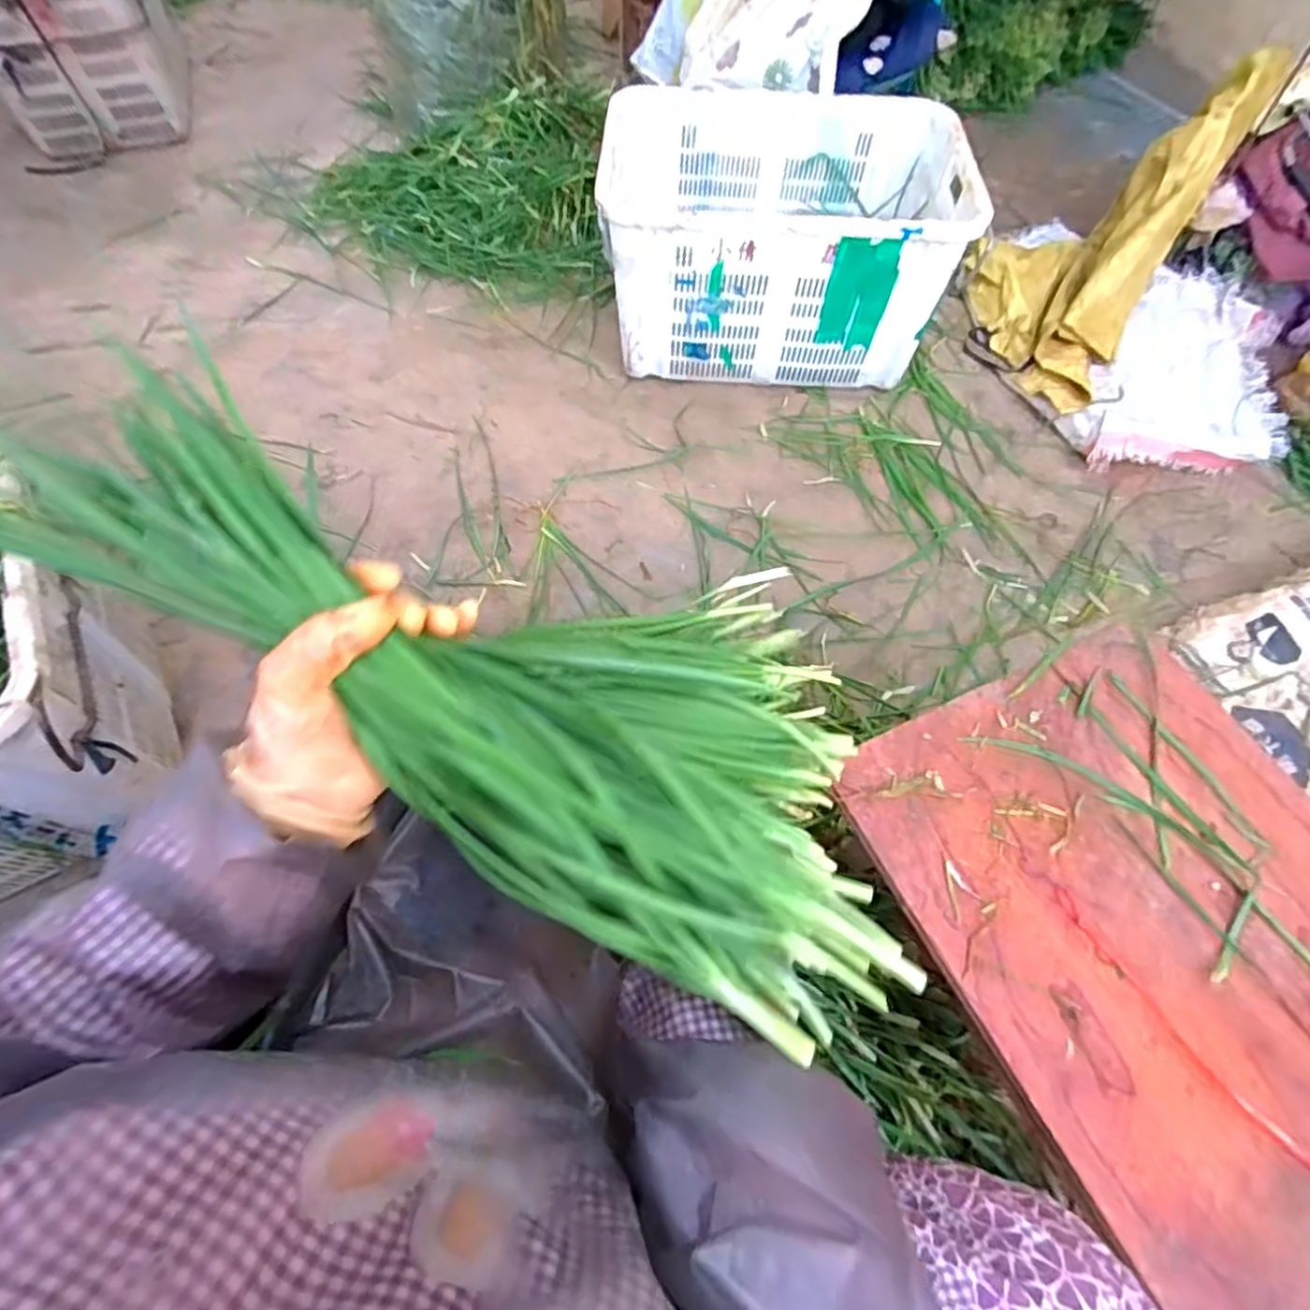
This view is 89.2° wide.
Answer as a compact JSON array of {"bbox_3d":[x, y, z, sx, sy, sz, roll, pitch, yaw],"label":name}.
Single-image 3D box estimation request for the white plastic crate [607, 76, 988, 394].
[{"bbox_3d":[0.256,-0.869,1.411,0.680,0.355,0.502,1,60,-1],"label":"white plastic crate"}]

